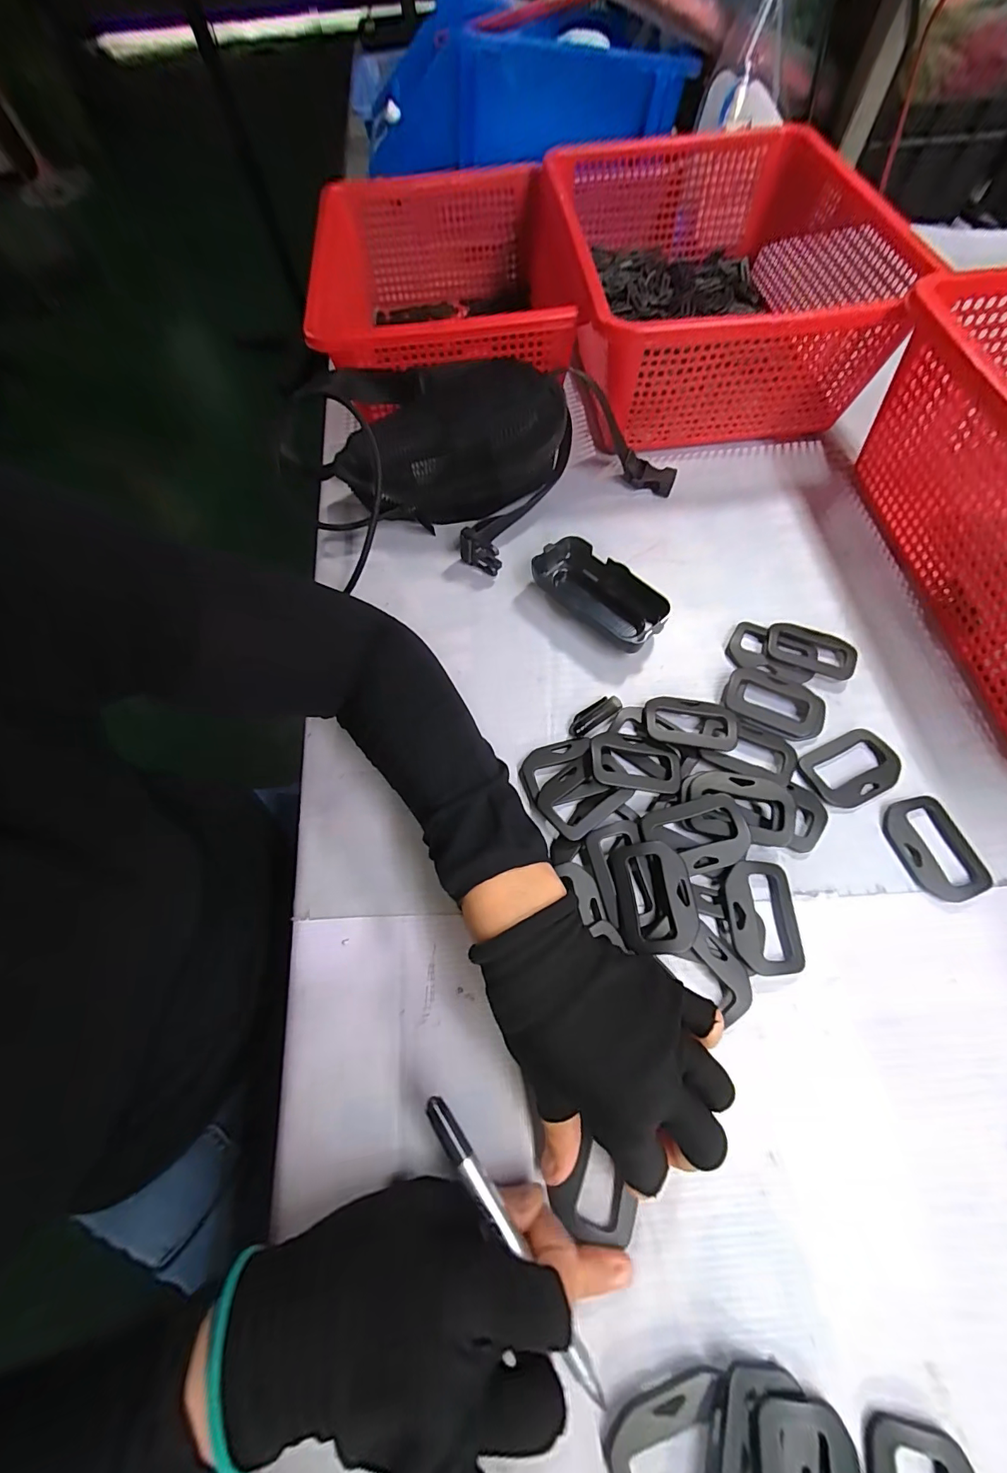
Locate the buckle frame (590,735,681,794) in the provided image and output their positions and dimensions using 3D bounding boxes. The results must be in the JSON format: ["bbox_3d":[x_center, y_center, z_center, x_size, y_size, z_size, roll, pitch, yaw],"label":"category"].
[{"bbox_3d":[0.088,0.018,0.308,0.060,0.007,0.039,9,54,-1],"label":"buckle frame"}]

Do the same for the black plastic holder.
[{"bbox_3d":[0.076,-0.110,0.364,0.048,0.024,0.109,-40,70,-14],"label":"black plastic holder"}]

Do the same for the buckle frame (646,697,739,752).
[{"bbox_3d":[0.130,-0.010,0.322,0.060,0.006,0.043,8,53,8],"label":"buckle frame"}]

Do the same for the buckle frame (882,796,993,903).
[{"bbox_3d":[0.265,0.068,0.287,0.044,0.004,0.060,-18,66,-5],"label":"buckle frame"}]

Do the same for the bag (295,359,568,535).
[{"bbox_3d":[-0.051,-0.249,0.399,0.187,0.079,0.115,-8,65,-1],"label":"bag"}]

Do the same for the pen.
[{"bbox_3d":[0.002,0.212,0.198,0.008,0.007,0.119,-34,74,-12],"label":"pen"}]

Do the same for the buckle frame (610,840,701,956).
[{"bbox_3d":[0.087,0.093,0.270,0.042,0.008,0.060,-5,65,1],"label":"buckle frame"}]

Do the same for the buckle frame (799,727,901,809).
[{"bbox_3d":[0.231,0.021,0.308,0.062,0.004,0.042,-26,67,-9],"label":"buckle frame"}]

